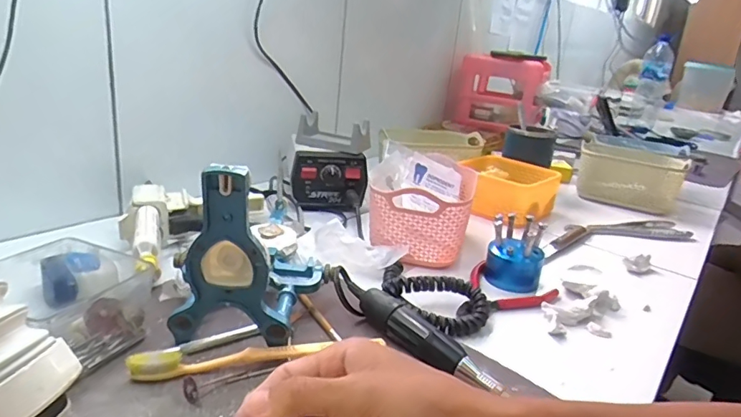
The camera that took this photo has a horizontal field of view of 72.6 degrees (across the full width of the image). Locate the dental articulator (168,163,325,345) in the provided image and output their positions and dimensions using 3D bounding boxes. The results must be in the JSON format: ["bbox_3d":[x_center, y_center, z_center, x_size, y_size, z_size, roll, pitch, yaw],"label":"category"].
[{"bbox_3d":[-0.097,0.021,0.412,0.114,0.136,0.113,4,21,-5],"label":"dental articulator"}]

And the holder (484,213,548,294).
[{"bbox_3d":[0.159,0.046,0.554,0.058,0.068,0.054,11,21,14],"label":"holder"}]

